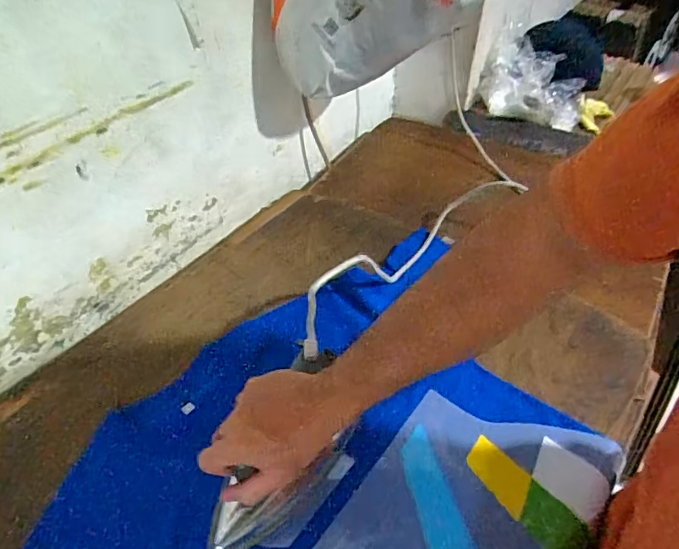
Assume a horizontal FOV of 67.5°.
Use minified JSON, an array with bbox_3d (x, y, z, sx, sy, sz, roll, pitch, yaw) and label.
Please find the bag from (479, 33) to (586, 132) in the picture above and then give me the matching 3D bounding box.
[{"bbox_3d":[0.393,-0.400,1.040,0.199,0.110,0.168,10,47,11],"label":"bag"}]

